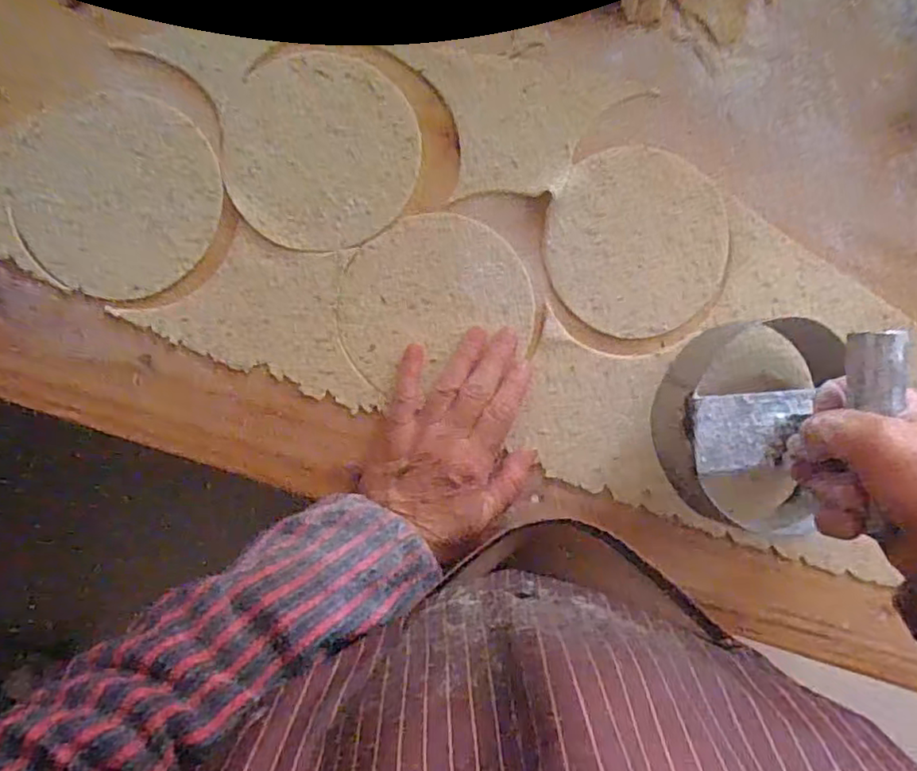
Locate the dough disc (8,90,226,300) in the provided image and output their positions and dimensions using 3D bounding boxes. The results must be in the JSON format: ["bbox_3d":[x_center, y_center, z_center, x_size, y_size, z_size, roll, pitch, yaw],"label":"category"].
[{"bbox_3d":[-0.238,-0.133,0.423,0.139,0.008,0.135,0,90,-4],"label":"dough disc"}]

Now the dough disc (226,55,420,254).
[{"bbox_3d":[-0.095,-0.163,0.426,0.130,0.004,0.133,0,90,-4],"label":"dough disc"}]

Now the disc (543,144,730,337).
[{"bbox_3d":[0.129,-0.104,0.441,0.131,0.005,0.131,0,90,-4],"label":"disc"}]

